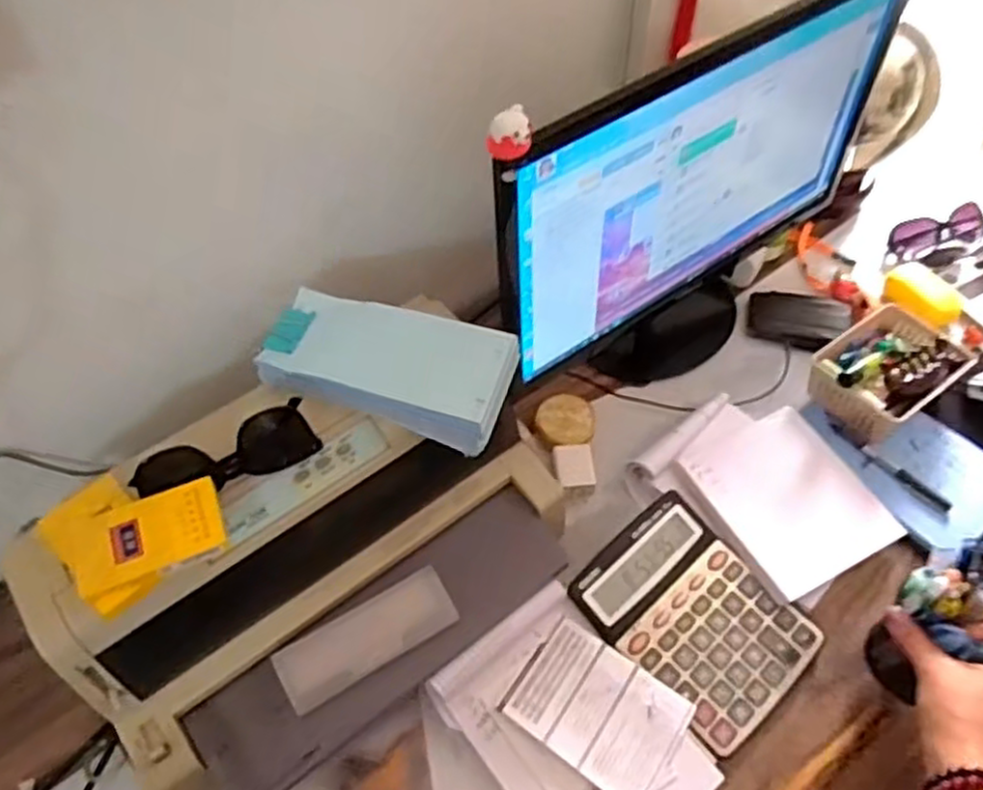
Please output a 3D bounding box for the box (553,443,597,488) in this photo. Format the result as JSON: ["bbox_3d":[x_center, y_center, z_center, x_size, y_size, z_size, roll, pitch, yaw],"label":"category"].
[{"bbox_3d":[0.089,0.080,0.786,0.039,0.030,0.047,-6,54,-2],"label":"box"}]

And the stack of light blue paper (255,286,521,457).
[{"bbox_3d":[-0.091,-0.032,0.630,0.213,0.037,0.112,17,71,7],"label":"stack of light blue paper"}]

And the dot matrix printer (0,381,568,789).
[{"bbox_3d":[-0.138,0.134,0.630,0.398,0.183,0.240,-32,59,-19],"label":"dot matrix printer"}]

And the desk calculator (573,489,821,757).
[{"bbox_3d":[0.190,0.203,0.681,0.153,0.035,0.194,-38,62,-23],"label":"desk calculator"}]

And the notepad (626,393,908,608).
[{"bbox_3d":[0.282,0.097,0.752,0.184,0.027,0.213,-32,59,-19],"label":"notepad"}]

